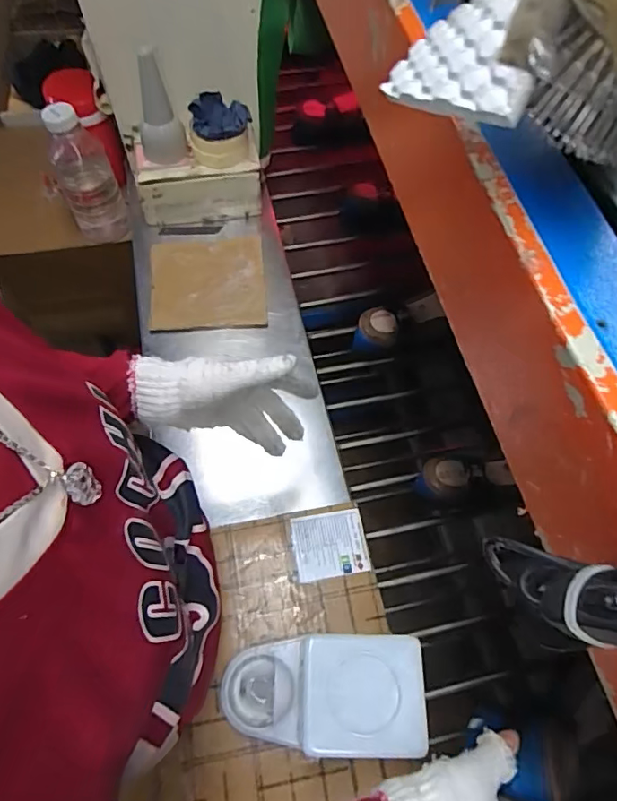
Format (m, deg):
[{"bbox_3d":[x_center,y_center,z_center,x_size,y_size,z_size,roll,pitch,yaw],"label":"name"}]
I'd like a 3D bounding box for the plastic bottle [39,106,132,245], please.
[{"bbox_3d":[-0.372,-0.367,0.882,0.087,0.257,0.073,-12,62,-9],"label":"plastic bottle"}]

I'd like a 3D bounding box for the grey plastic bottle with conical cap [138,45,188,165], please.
[{"bbox_3d":[-0.221,-0.422,0.754,0.065,0.144,0.053,-15,63,-10],"label":"grey plastic bottle with conical cap"}]

